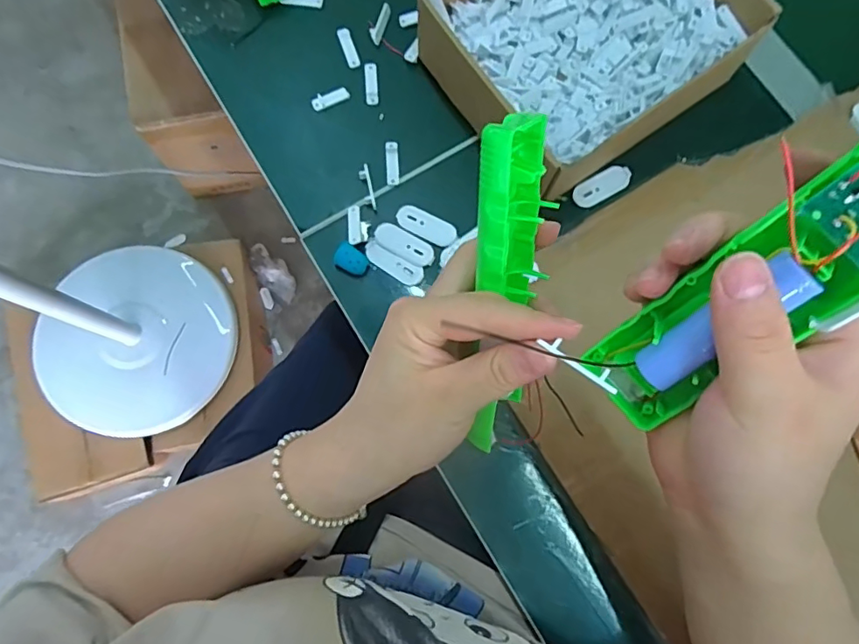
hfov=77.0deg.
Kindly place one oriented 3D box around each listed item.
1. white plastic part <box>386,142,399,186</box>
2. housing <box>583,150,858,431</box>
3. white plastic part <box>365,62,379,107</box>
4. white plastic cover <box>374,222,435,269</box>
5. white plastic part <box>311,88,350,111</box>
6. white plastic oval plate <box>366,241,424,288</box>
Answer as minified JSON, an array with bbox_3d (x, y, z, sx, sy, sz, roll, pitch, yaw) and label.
[{"bbox_3d":[-0.030,-0.128,0.433,0.010,0.004,0.038,-2,77,-1],"label":"white plastic part"},{"bbox_3d":[0.126,-0.017,0.191,0.047,0.028,0.166,52,125,10],"label":"housing"},{"bbox_3d":[-0.048,-0.198,0.448,0.011,0.004,0.040,-2,77,-1],"label":"white plastic part"},{"bbox_3d":[-0.019,-0.060,0.418,0.050,0.004,0.020,28,79,5],"label":"white plastic cover"},{"bbox_3d":[-0.082,-0.184,0.445,0.031,0.005,0.011,-25,79,-6],"label":"white plastic part"},{"bbox_3d":[-0.028,-0.044,0.419,0.049,0.006,0.017,27,79,5],"label":"white plastic oval plate"}]

